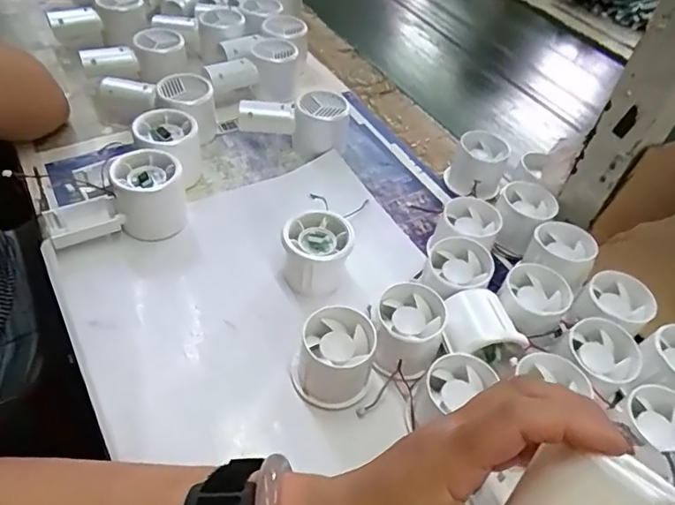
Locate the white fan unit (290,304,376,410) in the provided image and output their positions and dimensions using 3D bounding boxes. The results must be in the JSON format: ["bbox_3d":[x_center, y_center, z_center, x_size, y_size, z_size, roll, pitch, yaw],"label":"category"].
[{"bbox_3d":[-0.001,0.075,0.378,0.056,0.049,0.054,11,48,3],"label":"white fan unit"}]

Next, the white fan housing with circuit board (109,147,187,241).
[{"bbox_3d":[-0.164,-0.051,0.464,0.054,0.060,0.052,-14,51,-18],"label":"white fan housing with circuit board"}]

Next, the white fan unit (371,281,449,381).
[{"bbox_3d":[0.051,0.060,0.397,0.049,0.047,0.058,11,48,3],"label":"white fan unit"}]

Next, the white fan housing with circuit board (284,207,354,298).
[{"bbox_3d":[-0.017,0.001,0.439,0.054,0.048,0.051,-1,48,-7],"label":"white fan housing with circuit board"}]

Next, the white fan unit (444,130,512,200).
[{"bbox_3d":[0.143,-0.089,0.546,0.056,0.047,0.064,19,49,10],"label":"white fan unit"}]

